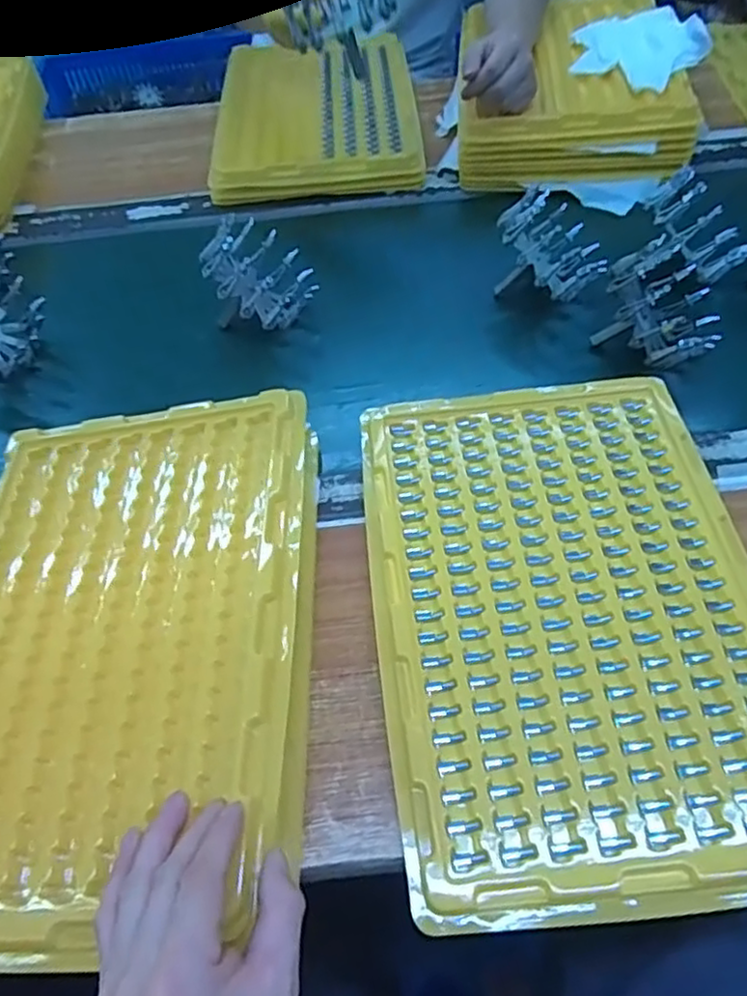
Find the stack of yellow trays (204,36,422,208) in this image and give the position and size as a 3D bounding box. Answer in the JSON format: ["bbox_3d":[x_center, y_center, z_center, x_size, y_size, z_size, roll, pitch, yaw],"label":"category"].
[{"bbox_3d":[-0.076,-0.530,0.895,0.264,0.032,0.381,-4,56,1],"label":"stack of yellow trays"}]

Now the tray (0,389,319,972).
[{"bbox_3d":[-0.174,0.084,0.444,0.271,0.020,0.367,-10,55,10],"label":"tray"}]

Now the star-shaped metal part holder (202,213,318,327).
[{"bbox_3d":[-0.128,-0.216,0.674,0.110,0.080,0.109,33,54,-26],"label":"star-shaped metal part holder"}]

